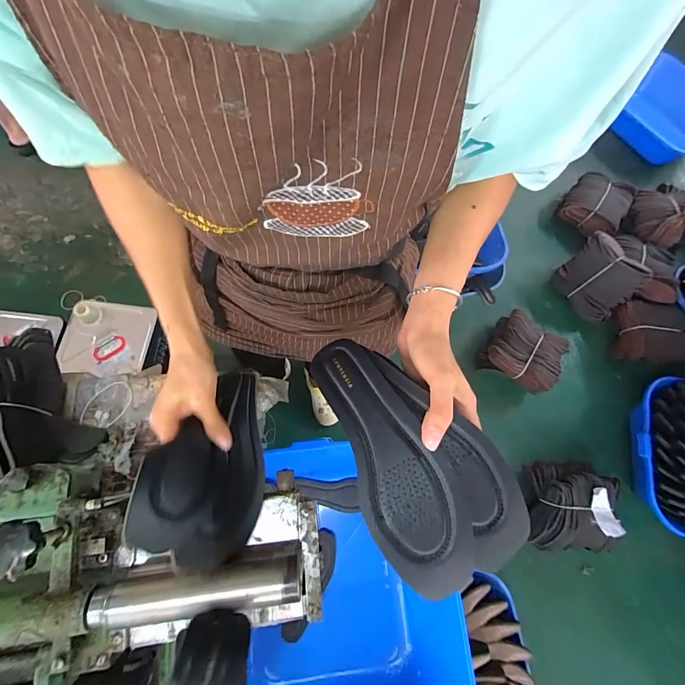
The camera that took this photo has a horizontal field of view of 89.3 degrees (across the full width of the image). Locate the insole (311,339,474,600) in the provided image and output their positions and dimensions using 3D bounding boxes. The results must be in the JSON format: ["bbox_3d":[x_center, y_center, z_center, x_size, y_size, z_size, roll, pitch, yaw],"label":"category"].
[{"bbox_3d":[0.036,0.084,0.285,0.073,0.023,0.210,-24,65,-8],"label":"insole"}]

